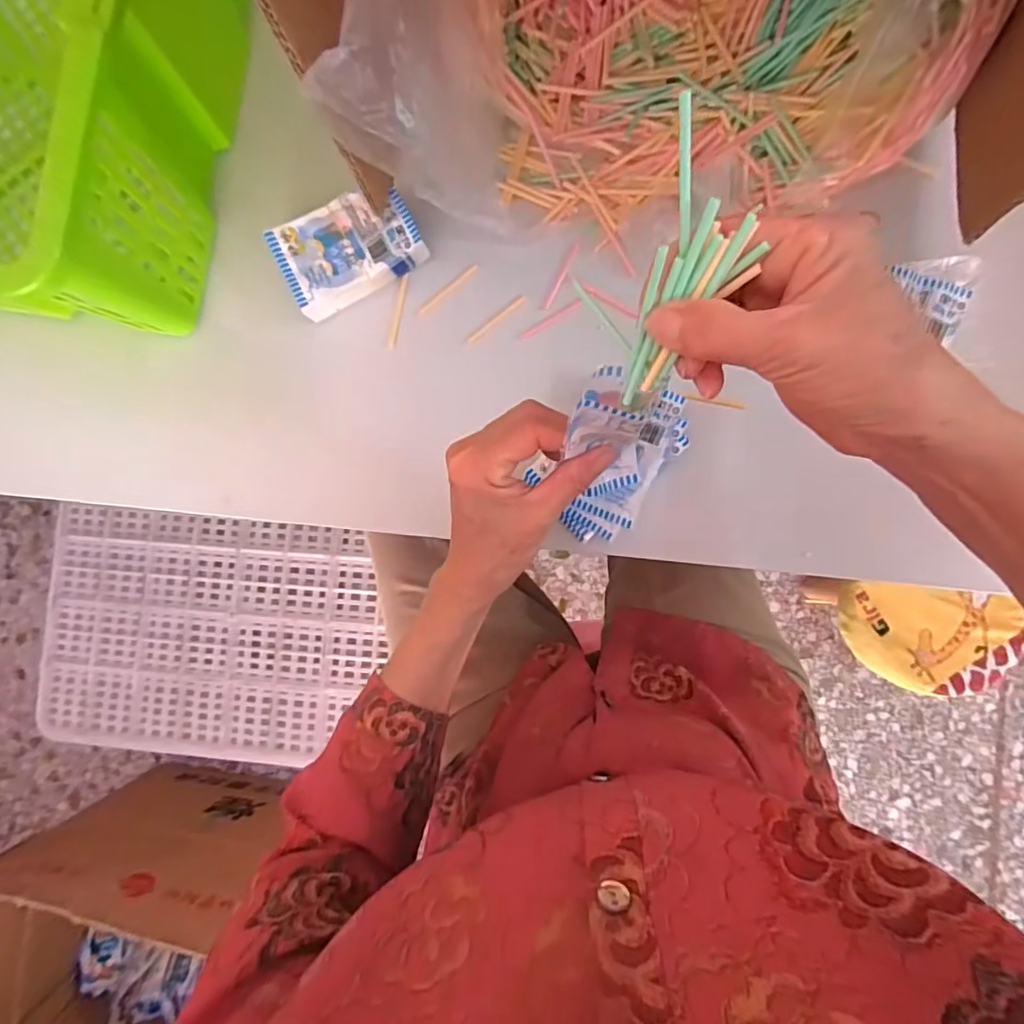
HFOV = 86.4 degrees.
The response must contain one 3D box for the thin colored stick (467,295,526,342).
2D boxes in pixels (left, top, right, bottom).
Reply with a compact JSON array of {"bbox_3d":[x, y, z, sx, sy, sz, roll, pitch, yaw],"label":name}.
[{"bbox_3d":[-0.013,-0.150,0.424,0.055,0.004,0.005,-37,85,2],"label":"thin colored stick"}]

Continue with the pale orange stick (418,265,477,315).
[{"bbox_3d":[-0.049,-0.170,0.417,0.055,0.004,0.006,-36,85,2],"label":"pale orange stick"}]

